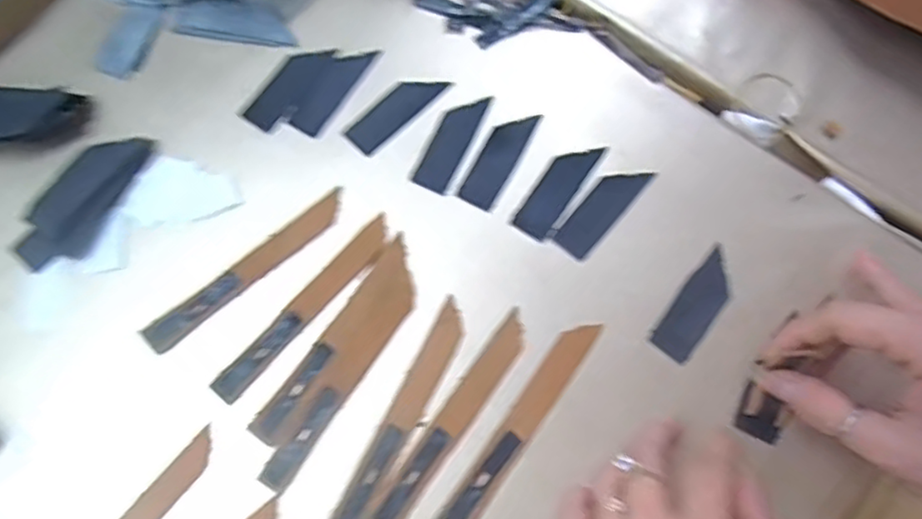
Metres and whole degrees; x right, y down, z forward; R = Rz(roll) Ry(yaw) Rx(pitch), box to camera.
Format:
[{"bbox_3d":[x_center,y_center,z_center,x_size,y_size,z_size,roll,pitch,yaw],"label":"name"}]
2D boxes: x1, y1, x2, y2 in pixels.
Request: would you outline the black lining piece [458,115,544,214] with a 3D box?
[{"bbox_3d":[0.022,-0.058,0.374,0.021,0.004,0.062,27,76,8],"label":"black lining piece"}]

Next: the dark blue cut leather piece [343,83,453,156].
[{"bbox_3d":[-0.038,-0.087,0.384,0.062,0.004,0.021,-42,78,-10],"label":"dark blue cut leather piece"}]

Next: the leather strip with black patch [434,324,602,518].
[{"bbox_3d":[0.030,0.082,0.330,0.016,0.004,0.123,35,77,10],"label":"leather strip with black patch"}]

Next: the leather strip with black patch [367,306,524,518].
[{"bbox_3d":[-0.004,0.080,0.332,0.018,0.004,0.124,34,77,10],"label":"leather strip with black patch"}]

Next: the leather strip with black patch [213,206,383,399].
[{"bbox_3d":[-0.082,0.024,0.348,0.016,0.004,0.122,40,78,11],"label":"leather strip with black patch"}]

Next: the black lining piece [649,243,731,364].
[{"bbox_3d":[0.124,0.024,0.349,0.022,0.004,0.062,36,77,10],"label":"black lining piece"}]

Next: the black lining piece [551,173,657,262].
[{"bbox_3d":[0.078,-0.029,0.366,0.022,0.004,0.063,40,78,11],"label":"black lining piece"}]

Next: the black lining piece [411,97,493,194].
[{"bbox_3d":[-0.005,-0.068,0.377,0.020,0.004,0.062,25,76,7],"label":"black lining piece"}]

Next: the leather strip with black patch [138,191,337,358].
[{"bbox_3d":[-0.113,0.005,0.356,0.123,0.004,0.016,-39,82,-13],"label":"leather strip with black patch"}]

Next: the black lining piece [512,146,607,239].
[{"bbox_3d":[0.054,-0.040,0.370,0.021,0.004,0.063,35,80,11],"label":"black lining piece"}]

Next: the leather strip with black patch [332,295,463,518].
[{"bbox_3d":[-0.029,0.079,0.333,0.017,0.004,0.125,26,76,8],"label":"leather strip with black patch"}]

